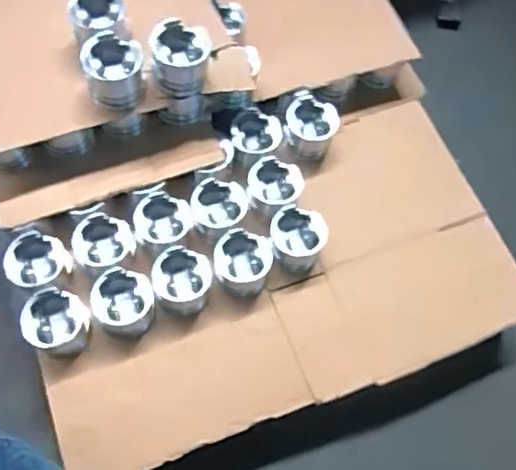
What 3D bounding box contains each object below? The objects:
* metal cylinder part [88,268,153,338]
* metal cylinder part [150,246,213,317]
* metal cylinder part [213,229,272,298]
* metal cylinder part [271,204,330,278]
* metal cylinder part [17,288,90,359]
[{"bbox_3d":[-0.259,0.136,1.177,0.111,0.099,0.114,1,66,-3],"label":"metal cylinder part"},{"bbox_3d":[-0.152,0.094,1.203,0.114,0.096,0.112,1,66,-3],"label":"metal cylinder part"},{"bbox_3d":[-0.031,0.059,1.229,0.113,0.080,0.117,1,66,-3],"label":"metal cylinder part"},{"bbox_3d":[0.081,0.011,1.256,0.112,0.085,0.115,1,66,-3],"label":"metal cylinder part"},{"bbox_3d":[-0.378,0.173,1.150,0.118,0.100,0.113,1,66,-3],"label":"metal cylinder part"}]

